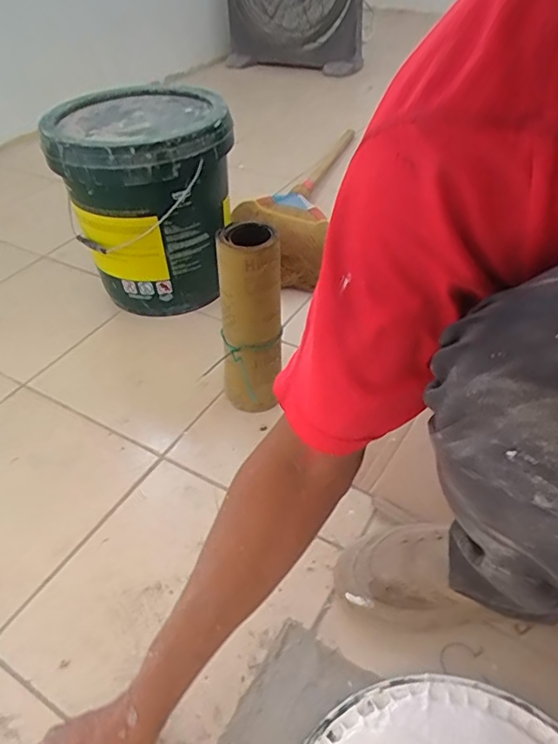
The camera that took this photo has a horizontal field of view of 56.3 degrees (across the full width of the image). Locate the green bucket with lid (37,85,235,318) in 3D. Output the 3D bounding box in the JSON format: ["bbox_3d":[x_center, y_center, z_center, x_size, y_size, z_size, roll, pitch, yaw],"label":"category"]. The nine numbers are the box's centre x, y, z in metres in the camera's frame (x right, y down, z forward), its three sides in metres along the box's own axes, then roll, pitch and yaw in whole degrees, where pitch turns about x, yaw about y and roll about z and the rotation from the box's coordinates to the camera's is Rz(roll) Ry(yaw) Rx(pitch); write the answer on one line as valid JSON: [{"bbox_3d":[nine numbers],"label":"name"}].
[{"bbox_3d":[-0.237,-0.306,0.941,0.265,0.329,0.270,1,48,-1],"label":"green bucket with lid"}]

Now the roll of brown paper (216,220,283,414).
[{"bbox_3d":[-0.038,-0.052,0.725,0.079,0.303,0.074,1,48,-1],"label":"roll of brown paper"}]

